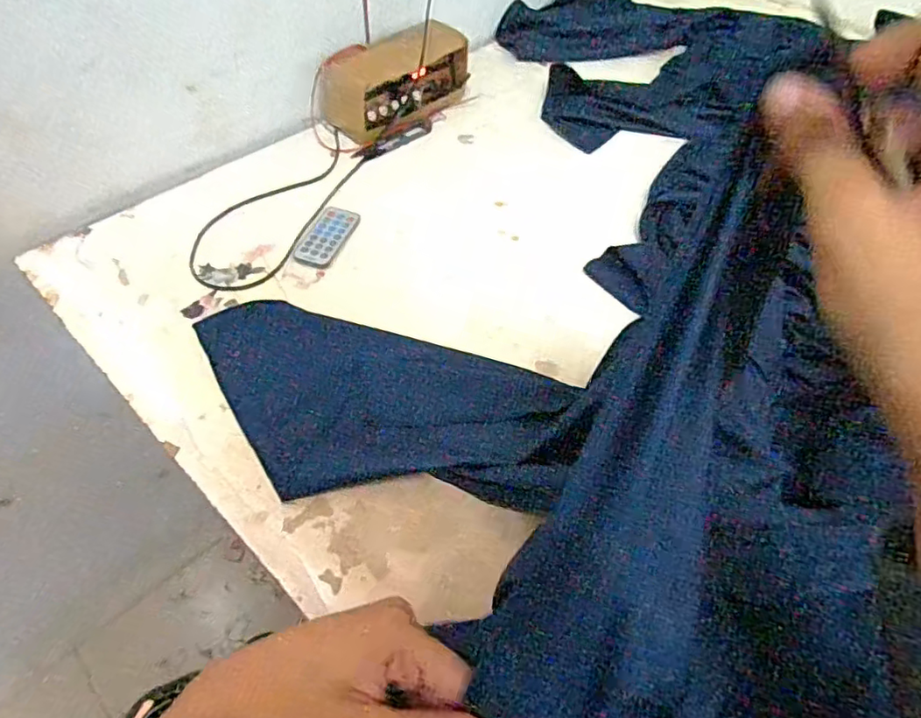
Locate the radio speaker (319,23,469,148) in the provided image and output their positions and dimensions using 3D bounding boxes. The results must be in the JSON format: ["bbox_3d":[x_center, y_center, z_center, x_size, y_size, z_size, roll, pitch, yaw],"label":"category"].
[{"bbox_3d":[-0.078,-0.346,0.723,0.187,0.085,0.083,-36,63,-26],"label":"radio speaker"}]

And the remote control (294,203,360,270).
[{"bbox_3d":[-0.137,-0.128,0.608,0.040,0.006,0.088,16,54,8],"label":"remote control"}]

